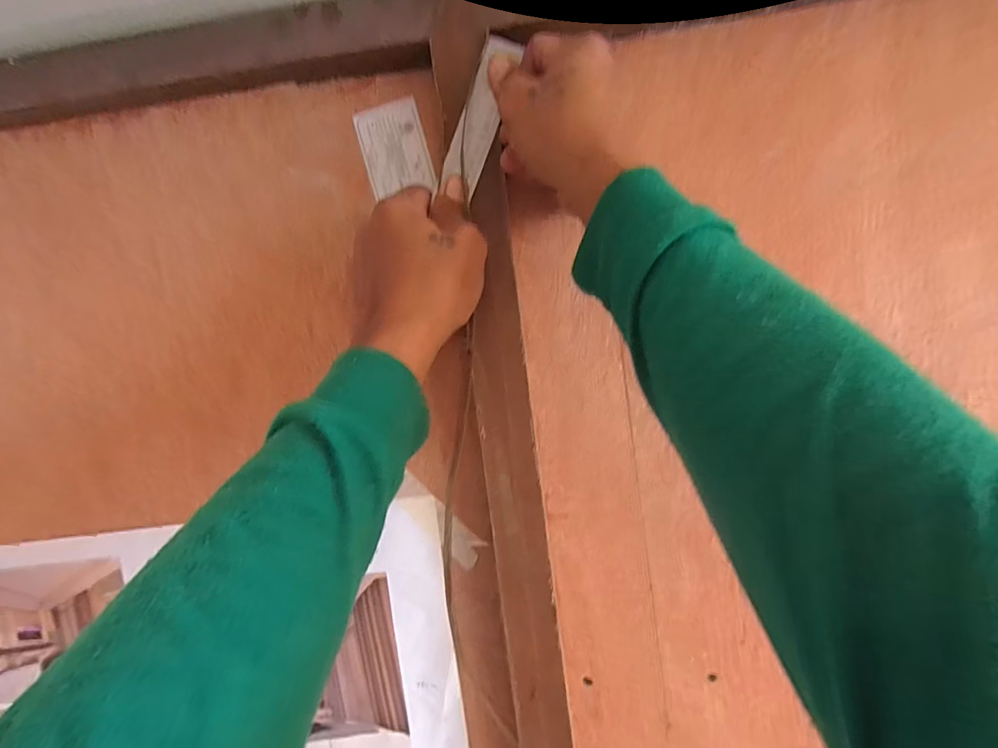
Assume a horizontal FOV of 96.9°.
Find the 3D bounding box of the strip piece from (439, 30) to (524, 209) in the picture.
[{"bbox_3d":[-0.012,-0.187,0.315,0.027,0.110,0.010,20,2,-7],"label":"strip piece"}]

